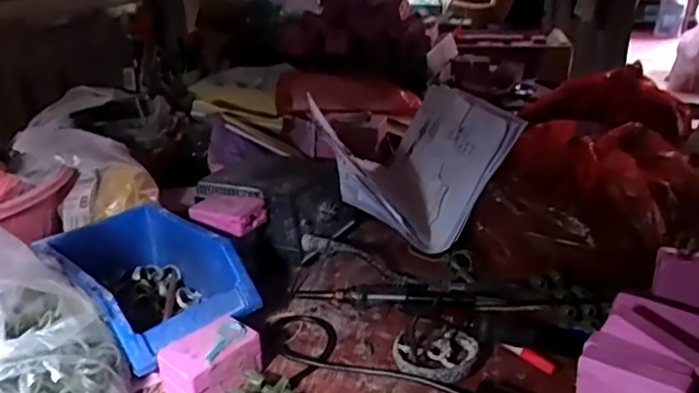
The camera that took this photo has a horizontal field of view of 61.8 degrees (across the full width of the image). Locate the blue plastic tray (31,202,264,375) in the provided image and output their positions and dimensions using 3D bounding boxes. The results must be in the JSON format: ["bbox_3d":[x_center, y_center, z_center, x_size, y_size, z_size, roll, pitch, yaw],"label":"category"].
[{"bbox_3d":[-0.185,0.080,0.529,0.179,0.077,0.119,19,31,38],"label":"blue plastic tray"}]

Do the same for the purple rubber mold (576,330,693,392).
[{"bbox_3d":[0.201,0.133,0.412,0.070,0.046,0.038,20,32,40],"label":"purple rubber mold"}]

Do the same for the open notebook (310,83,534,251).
[{"bbox_3d":[0.067,-0.050,0.699,0.187,0.126,0.253,-6,24,-8],"label":"open notebook"}]

